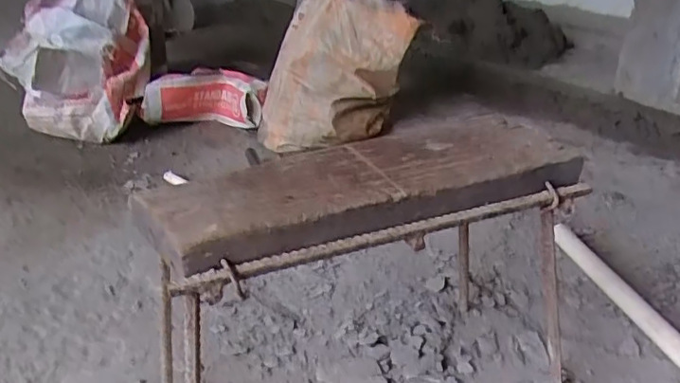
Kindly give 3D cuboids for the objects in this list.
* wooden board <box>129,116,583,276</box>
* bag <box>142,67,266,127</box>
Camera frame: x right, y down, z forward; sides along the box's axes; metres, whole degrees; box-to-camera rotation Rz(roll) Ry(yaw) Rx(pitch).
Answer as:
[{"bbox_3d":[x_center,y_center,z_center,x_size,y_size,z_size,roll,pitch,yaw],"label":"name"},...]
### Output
[{"bbox_3d":[0.029,-0.009,0.533,0.412,0.040,0.125,-10,29,-18],"label":"wooden board"},{"bbox_3d":[-0.327,-0.215,1.430,0.284,0.147,0.130,4,26,4],"label":"bag"}]

